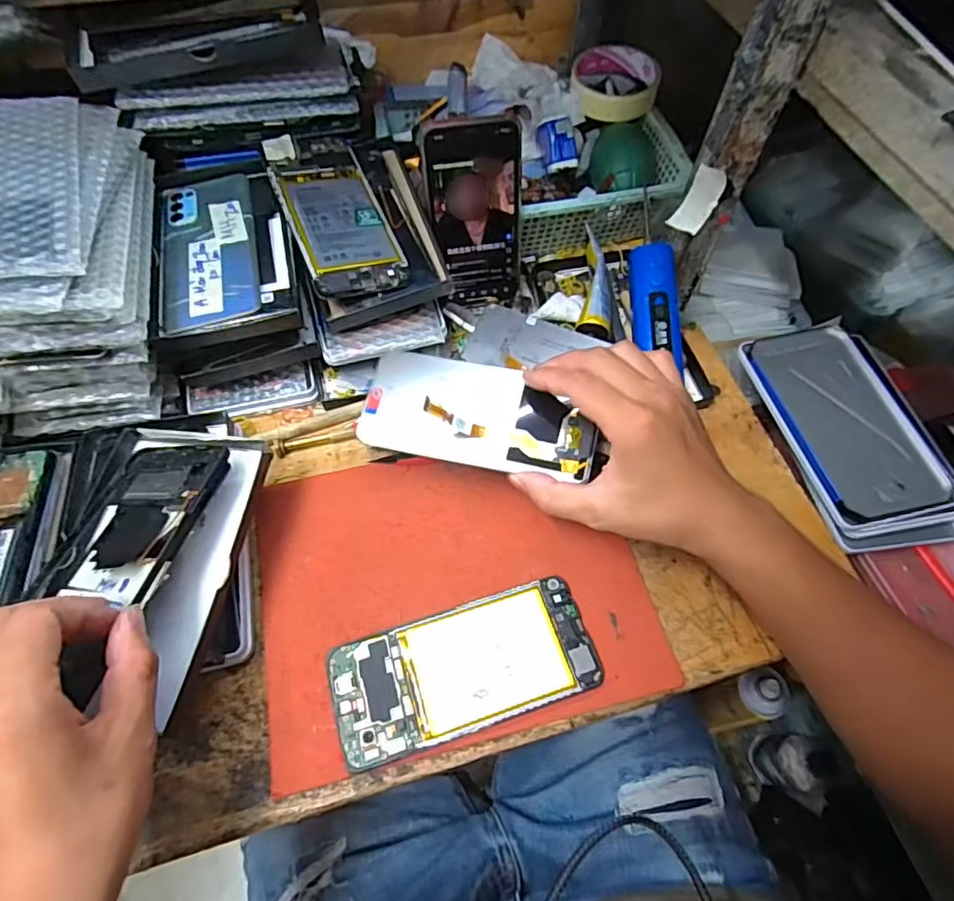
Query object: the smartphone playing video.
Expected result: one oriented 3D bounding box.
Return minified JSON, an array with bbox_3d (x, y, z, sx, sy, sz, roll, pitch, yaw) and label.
[{"bbox_3d":[0.002,-0.190,0.464,0.075,0.144,0.011,-11,45,-1],"label":"smartphone playing video"}]

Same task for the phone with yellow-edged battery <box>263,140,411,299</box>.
[{"bbox_3d":[-0.111,-0.187,0.446,0.074,0.006,0.154,-18,71,-23],"label":"phone with yellow-edged battery"}]

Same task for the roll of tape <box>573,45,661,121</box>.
[{"bbox_3d":[0.134,-0.359,0.552,0.083,0.021,0.081,1,67,-3],"label":"roll of tape"}]

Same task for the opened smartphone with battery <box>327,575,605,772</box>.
[{"bbox_3d":[-0.007,0.135,0.357,0.161,0.006,0.073,-15,60,-10],"label":"opened smartphone with battery"}]

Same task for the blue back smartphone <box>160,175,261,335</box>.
[{"bbox_3d":[-0.207,-0.157,0.437,0.070,0.012,0.152,-12,62,-8],"label":"blue back smartphone"}]

